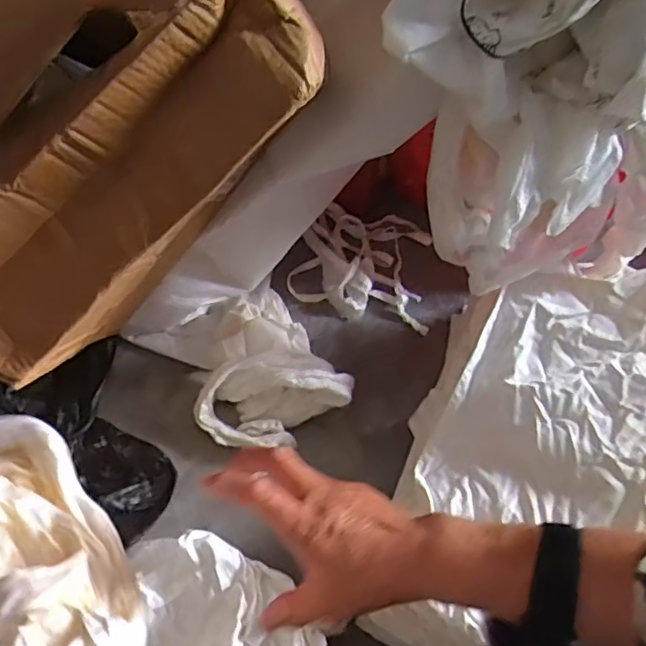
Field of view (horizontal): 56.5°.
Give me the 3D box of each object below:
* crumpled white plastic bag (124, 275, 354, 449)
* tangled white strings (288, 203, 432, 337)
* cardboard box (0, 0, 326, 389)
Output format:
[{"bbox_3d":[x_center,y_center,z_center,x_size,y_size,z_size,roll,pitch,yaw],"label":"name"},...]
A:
[{"bbox_3d":[-0.094,0.044,0.686,0.177,0.079,0.212,-27,65,-17],"label":"crumpled white plastic bag"},{"bbox_3d":[0.057,-0.089,0.791,0.182,0.034,0.174,11,61,3],"label":"tangled white strings"},{"bbox_3d":[-0.144,-0.089,0.406,0.341,0.073,0.087,-42,66,13],"label":"cardboard box"}]

